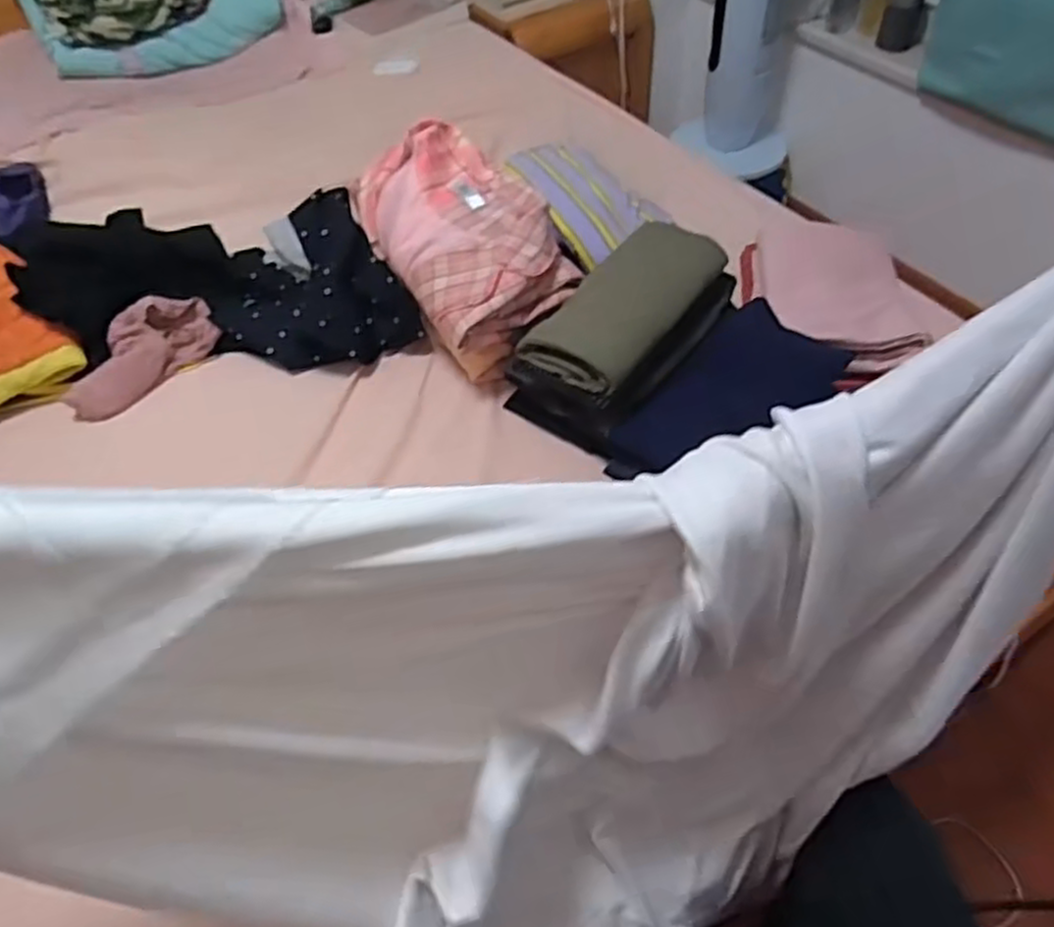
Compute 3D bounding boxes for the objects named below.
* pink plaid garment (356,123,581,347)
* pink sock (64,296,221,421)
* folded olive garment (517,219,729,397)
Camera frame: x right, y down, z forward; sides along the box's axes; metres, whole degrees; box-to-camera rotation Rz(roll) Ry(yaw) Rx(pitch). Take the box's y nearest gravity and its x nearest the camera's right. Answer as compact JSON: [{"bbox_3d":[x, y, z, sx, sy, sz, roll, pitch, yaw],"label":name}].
[{"bbox_3d":[-0.089,-0.307,0.984,0.192,0.109,0.315,-26,53,-17],"label":"pink plaid garment"},{"bbox_3d":[-0.512,-0.142,1.012,0.082,0.075,0.212,35,74,29],"label":"pink sock"},{"bbox_3d":[0.123,-0.193,0.896,0.135,0.035,0.283,28,57,24],"label":"folded olive garment"}]

